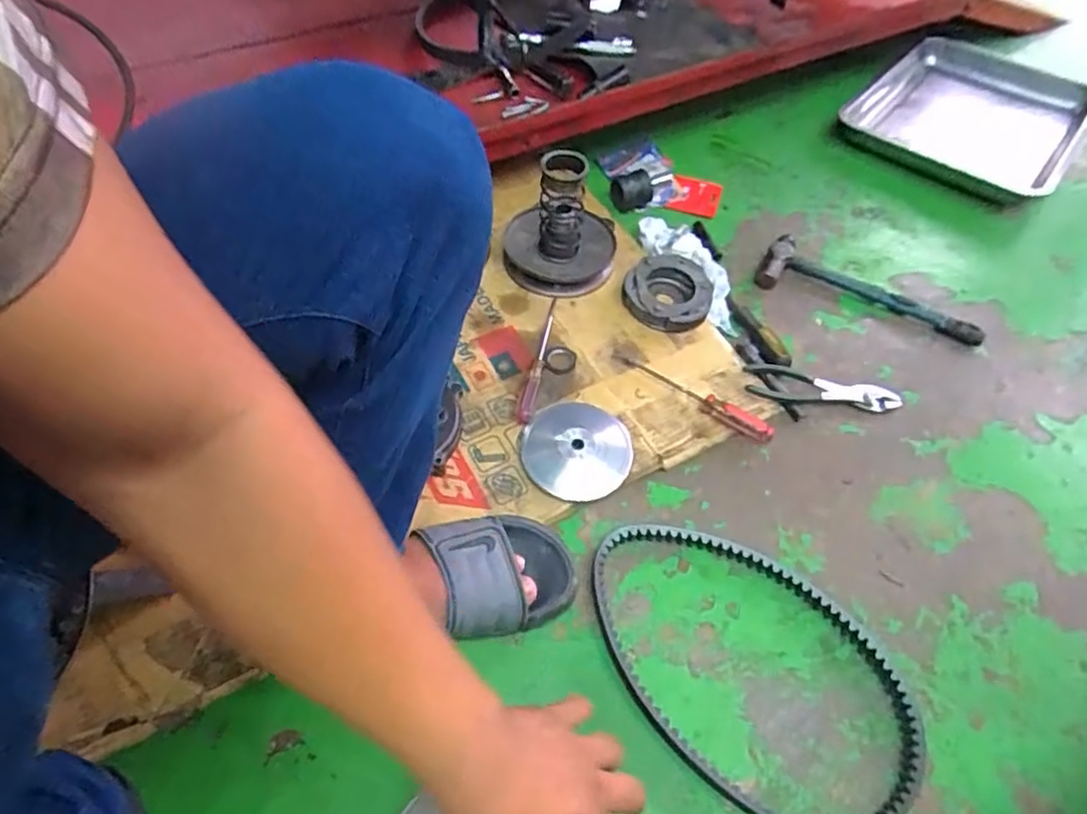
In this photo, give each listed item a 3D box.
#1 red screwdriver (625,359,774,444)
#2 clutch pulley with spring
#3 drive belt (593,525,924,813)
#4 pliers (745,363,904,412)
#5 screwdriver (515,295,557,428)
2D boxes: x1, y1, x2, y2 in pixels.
[{"bbox_3d":[0.186,-0.012,0.794,0.194,0.018,0.024,31,60,17],"label":"red screwdriver"},{"bbox_3d":[0.025,-0.243,0.866,0.153,0.147,0.136,2,56,-1],"label":"clutch pulley with spring"},{"bbox_3d":[0.191,0.244,0.628,0.340,0.023,0.220,30,60,17],"label":"drive belt"},{"bbox_3d":[0.348,-0.023,0.815,0.188,0.014,0.045,6,56,2],"label":"pliers"},{"bbox_3d":[-0.007,-0.063,0.816,0.018,0.014,0.197,10,56,4],"label":"screwdriver"}]

